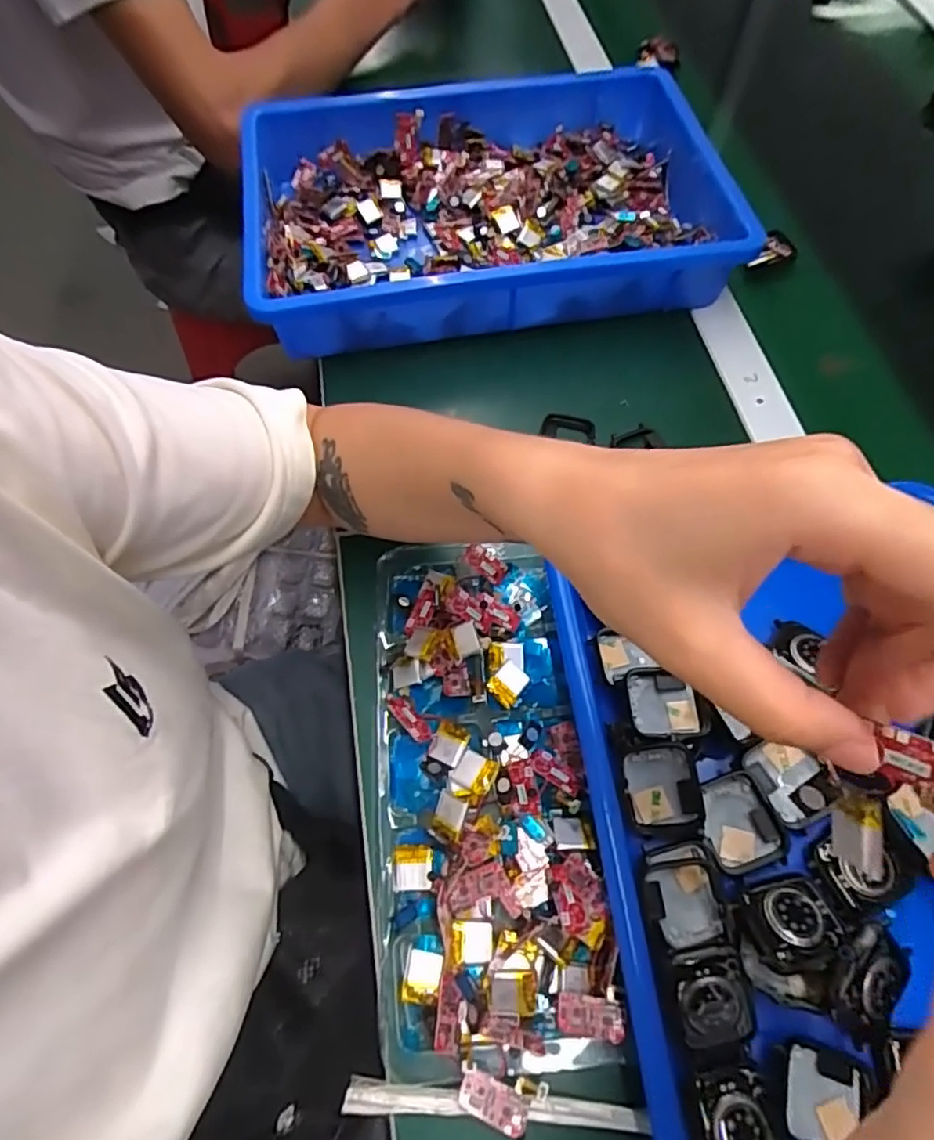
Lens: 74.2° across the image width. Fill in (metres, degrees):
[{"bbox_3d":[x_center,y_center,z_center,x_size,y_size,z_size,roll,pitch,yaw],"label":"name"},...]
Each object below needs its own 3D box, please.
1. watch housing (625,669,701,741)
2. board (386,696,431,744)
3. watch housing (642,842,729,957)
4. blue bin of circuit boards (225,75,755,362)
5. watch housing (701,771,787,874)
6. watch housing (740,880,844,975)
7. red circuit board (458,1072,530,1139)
[{"bbox_3d":[0.100,0.069,0.315,0.037,0.012,0.035,0,63,-1],"label":"watch housing"},{"bbox_3d":[-0.031,0.081,0.335,0.011,0.010,0.030,-38,70,-18],"label":"board"},{"bbox_3d":[0.098,0.148,0.280,0.032,0.017,0.042,-3,63,-3],"label":"watch housing"},{"bbox_3d":[0.022,-0.303,0.498,0.376,0.069,0.278,-7,64,-5],"label":"blue bin of circuit boards"},{"bbox_3d":[0.132,0.122,0.299,0.033,0.011,0.041,-16,65,-9],"label":"watch housing"},{"bbox_3d":[0.144,0.155,0.273,0.040,0.010,0.034,-10,36,-3],"label":"watch housing"},{"bbox_3d":[0.011,0.226,0.260,0.029,0.004,0.014,20,64,9],"label":"red circuit board"}]

